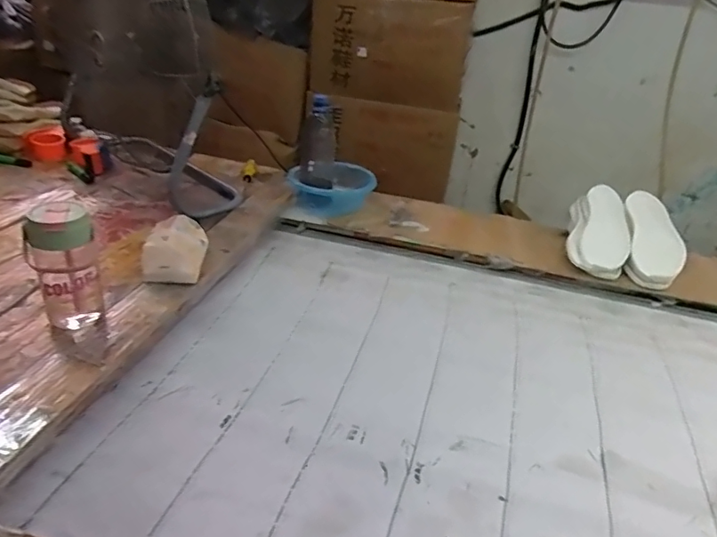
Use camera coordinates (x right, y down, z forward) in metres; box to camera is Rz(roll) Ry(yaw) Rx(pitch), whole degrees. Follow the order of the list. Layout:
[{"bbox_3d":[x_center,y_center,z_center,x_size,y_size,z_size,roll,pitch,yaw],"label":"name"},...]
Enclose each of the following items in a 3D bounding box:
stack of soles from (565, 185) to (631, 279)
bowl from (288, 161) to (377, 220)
[{"bbox_3d":[0.555,-0.095,1.230,0.125,0.041,0.288,12,52,10],"label":"stack of soles"},{"bbox_3d":[-0.066,-0.207,1.320,0.214,0.093,0.201,5,29,-3],"label":"bowl"}]

